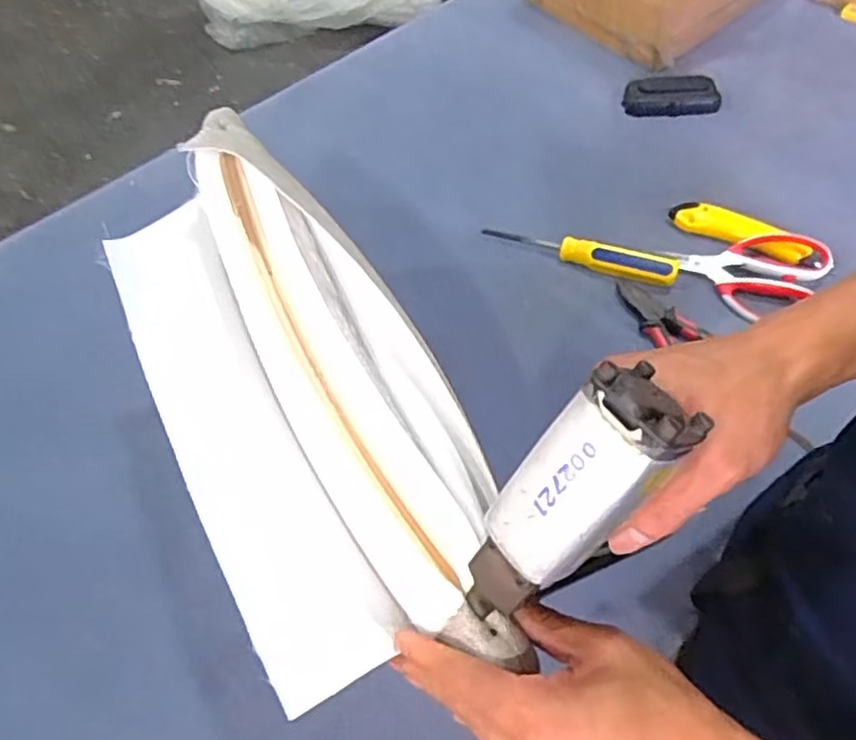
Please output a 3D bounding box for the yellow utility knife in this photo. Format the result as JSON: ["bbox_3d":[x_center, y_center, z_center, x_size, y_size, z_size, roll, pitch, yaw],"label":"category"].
[{"bbox_3d":[0.316,-0.141,0.685,0.136,0.017,0.034,23,60,18],"label":"yellow utility knife"}]

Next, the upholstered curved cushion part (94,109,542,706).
[{"bbox_3d":[-0.089,0.002,0.406,0.149,0.117,0.355,-24,57,-13],"label":"upholstered curved cushion part"}]

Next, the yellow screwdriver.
[{"bbox_3d":[0.151,-0.120,0.678,0.191,0.024,0.028,19,59,16],"label":"yellow screwdriver"}]

